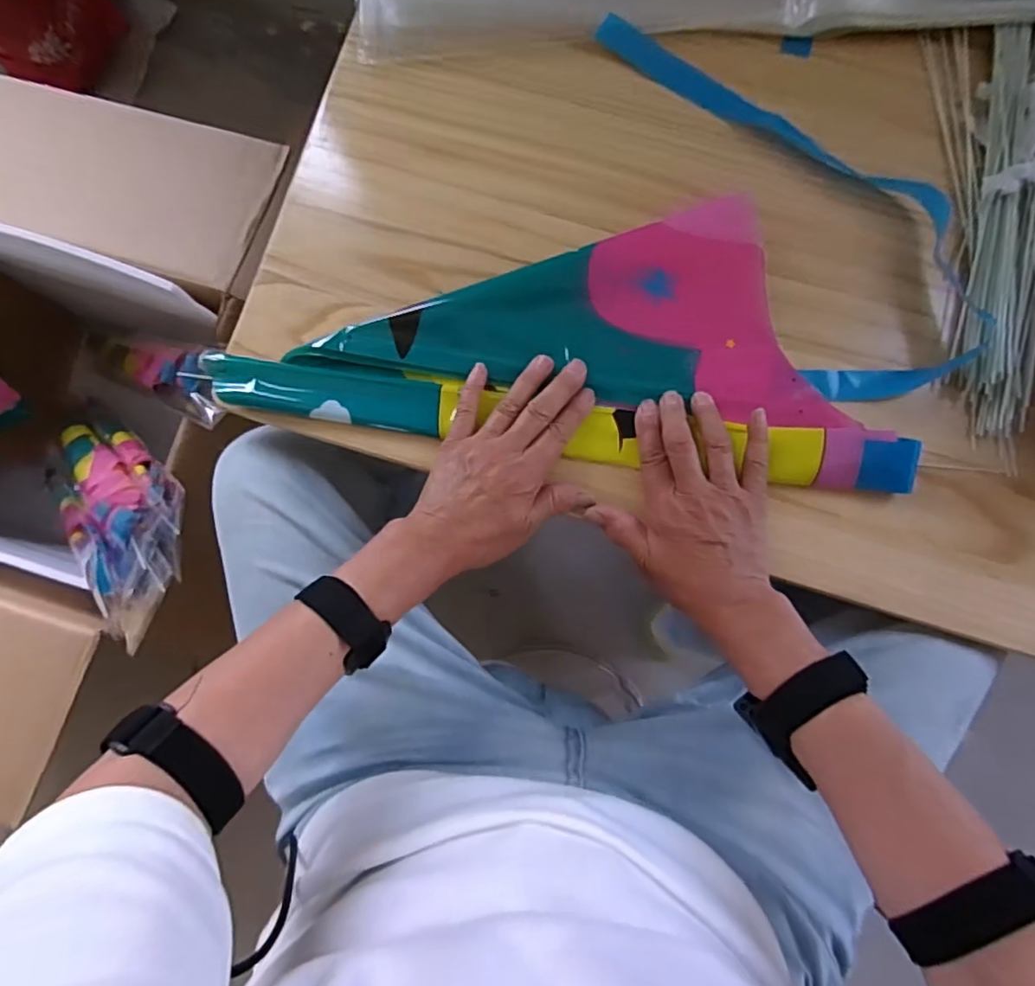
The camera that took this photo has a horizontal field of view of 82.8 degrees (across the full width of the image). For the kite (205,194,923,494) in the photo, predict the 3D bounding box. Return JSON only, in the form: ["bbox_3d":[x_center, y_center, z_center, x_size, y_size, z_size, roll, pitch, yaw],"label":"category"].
[{"bbox_3d":[0.026,-0.109,0.454,0.524,0.039,0.201,1,82,4],"label":"kite"}]

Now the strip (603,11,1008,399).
[{"bbox_3d":[0.229,-0.252,0.468,0.159,0.016,0.381,-27,82,-2],"label":"strip"}]

